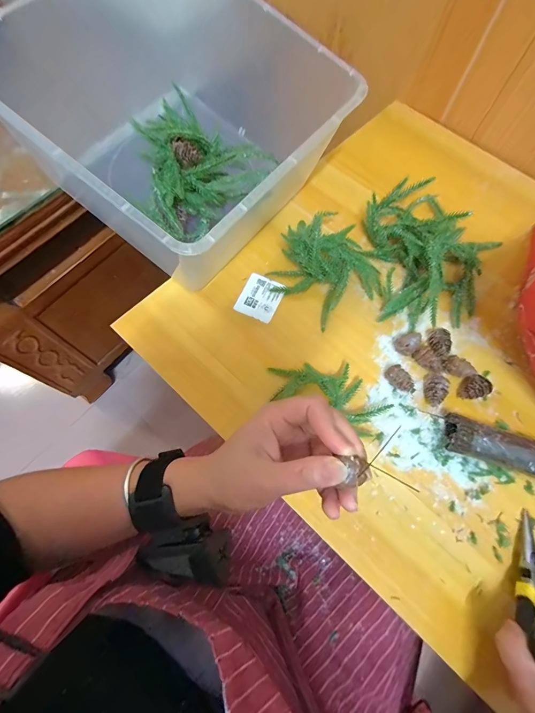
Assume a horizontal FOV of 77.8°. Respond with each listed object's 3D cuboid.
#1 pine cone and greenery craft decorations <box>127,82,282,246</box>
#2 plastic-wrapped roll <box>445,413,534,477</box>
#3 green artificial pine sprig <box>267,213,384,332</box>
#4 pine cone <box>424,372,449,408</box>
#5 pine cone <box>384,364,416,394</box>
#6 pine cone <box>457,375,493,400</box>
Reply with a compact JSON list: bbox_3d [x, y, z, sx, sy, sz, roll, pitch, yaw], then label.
[{"bbox_3d":[-0.102,-0.235,0.410,0.141,0.067,0.138,-40,76,-15],"label":"pine cone and greenery craft decorations"},{"bbox_3d":[0.239,0.095,0.345,0.105,0.029,0.038,17,70,4],"label":"plastic-wrapped roll"},{"bbox_3d":[0.068,-0.114,0.406,0.114,0.043,0.135,-41,76,-15],"label":"green artificial pine sprig"},{"bbox_3d":[0.187,0.034,0.366,0.019,0.017,0.040,20,70,6],"label":"pine cone"},{"bbox_3d":[0.147,0.028,0.370,0.021,0.018,0.036,-42,76,-15],"label":"pine cone"},{"bbox_3d":[0.229,0.035,0.371,0.035,0.020,0.025,-17,71,-8],"label":"pine cone"}]

